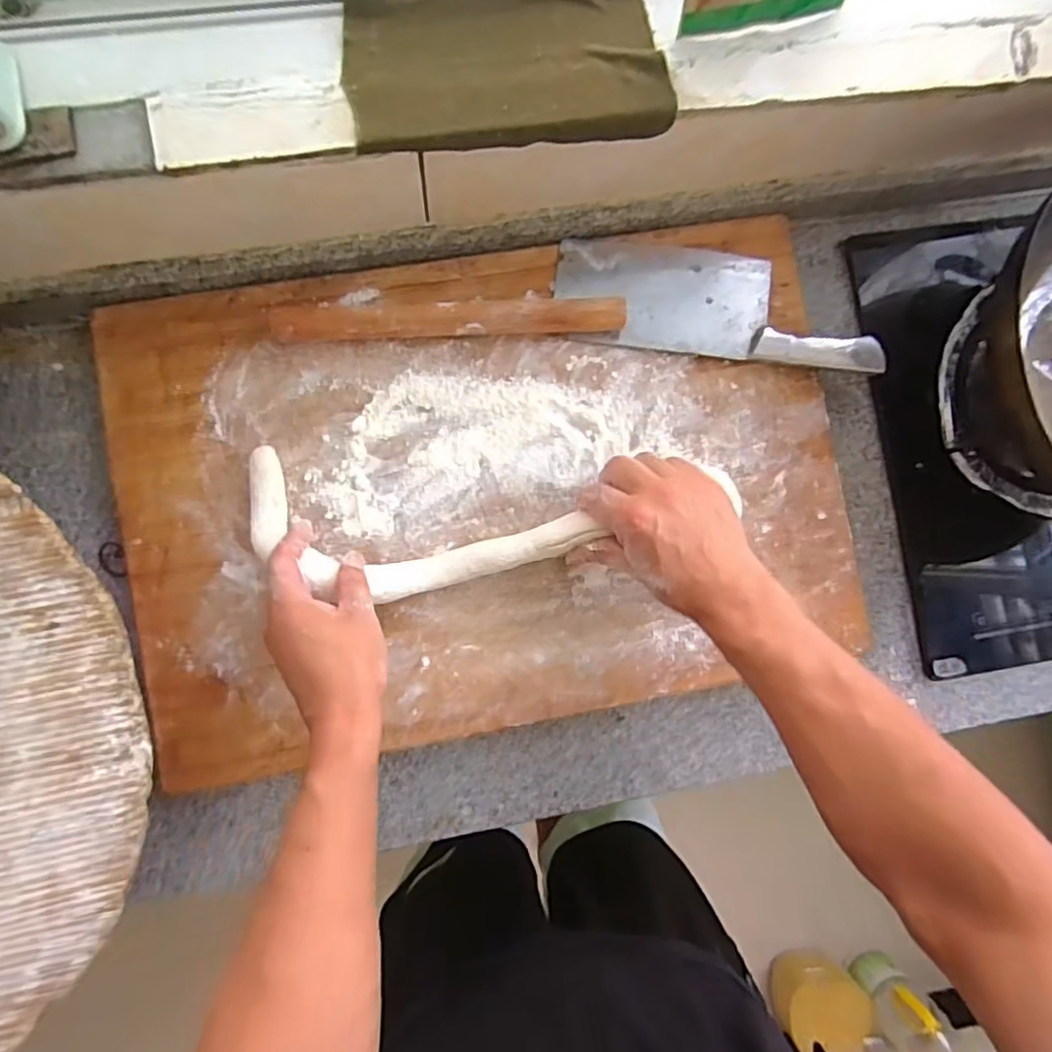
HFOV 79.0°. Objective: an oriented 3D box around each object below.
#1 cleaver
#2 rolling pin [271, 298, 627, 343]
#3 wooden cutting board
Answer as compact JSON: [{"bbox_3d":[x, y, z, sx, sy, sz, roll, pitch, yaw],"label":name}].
[{"bbox_3d":[0.165,-0.193,0.542,0.274,0.030,0.093,8,85,-3],"label":"cleaver"},{"bbox_3d":[-0.059,-0.165,0.520,0.273,0.033,0.027,-3,86,-4],"label":"rolling pin"},{"bbox_3d":[-0.026,-0.032,0.541,0.579,0.035,0.387,-10,87,-4],"label":"wooden cutting board"}]

